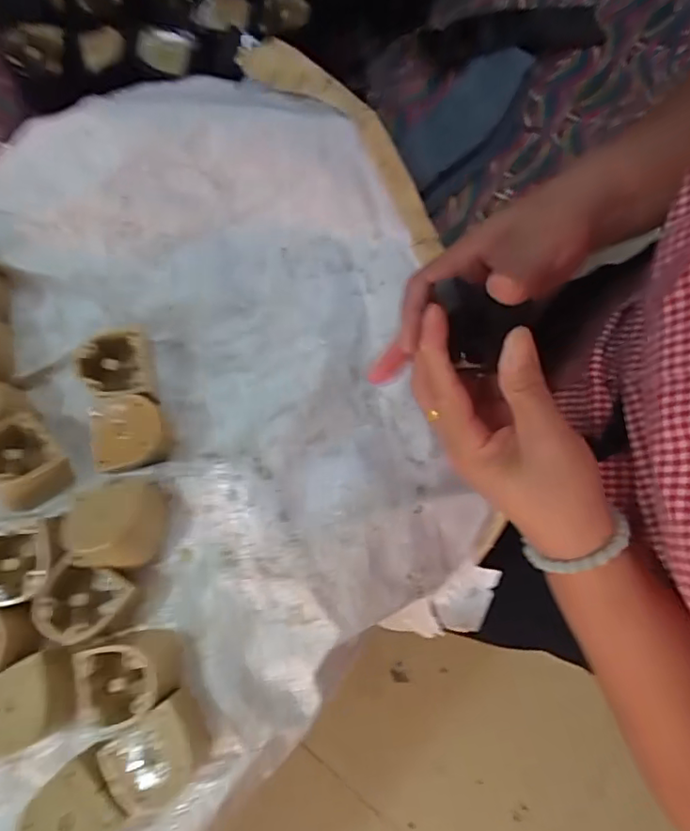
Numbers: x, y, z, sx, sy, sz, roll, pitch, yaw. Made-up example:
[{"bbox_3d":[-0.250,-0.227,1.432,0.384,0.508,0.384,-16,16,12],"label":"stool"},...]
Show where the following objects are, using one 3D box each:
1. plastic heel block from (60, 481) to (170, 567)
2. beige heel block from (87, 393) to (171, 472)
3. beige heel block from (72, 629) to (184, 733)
[{"bbox_3d":[-0.144,0.069,0.345,0.051,0.048,0.051,-8,77,-2],"label":"plastic heel block"},{"bbox_3d":[-0.141,0.013,0.366,0.048,0.041,0.047,-10,77,-2],"label":"beige heel block"},{"bbox_3d":[-0.132,0.160,0.331,0.054,0.032,0.046,-16,77,-4],"label":"beige heel block"}]

